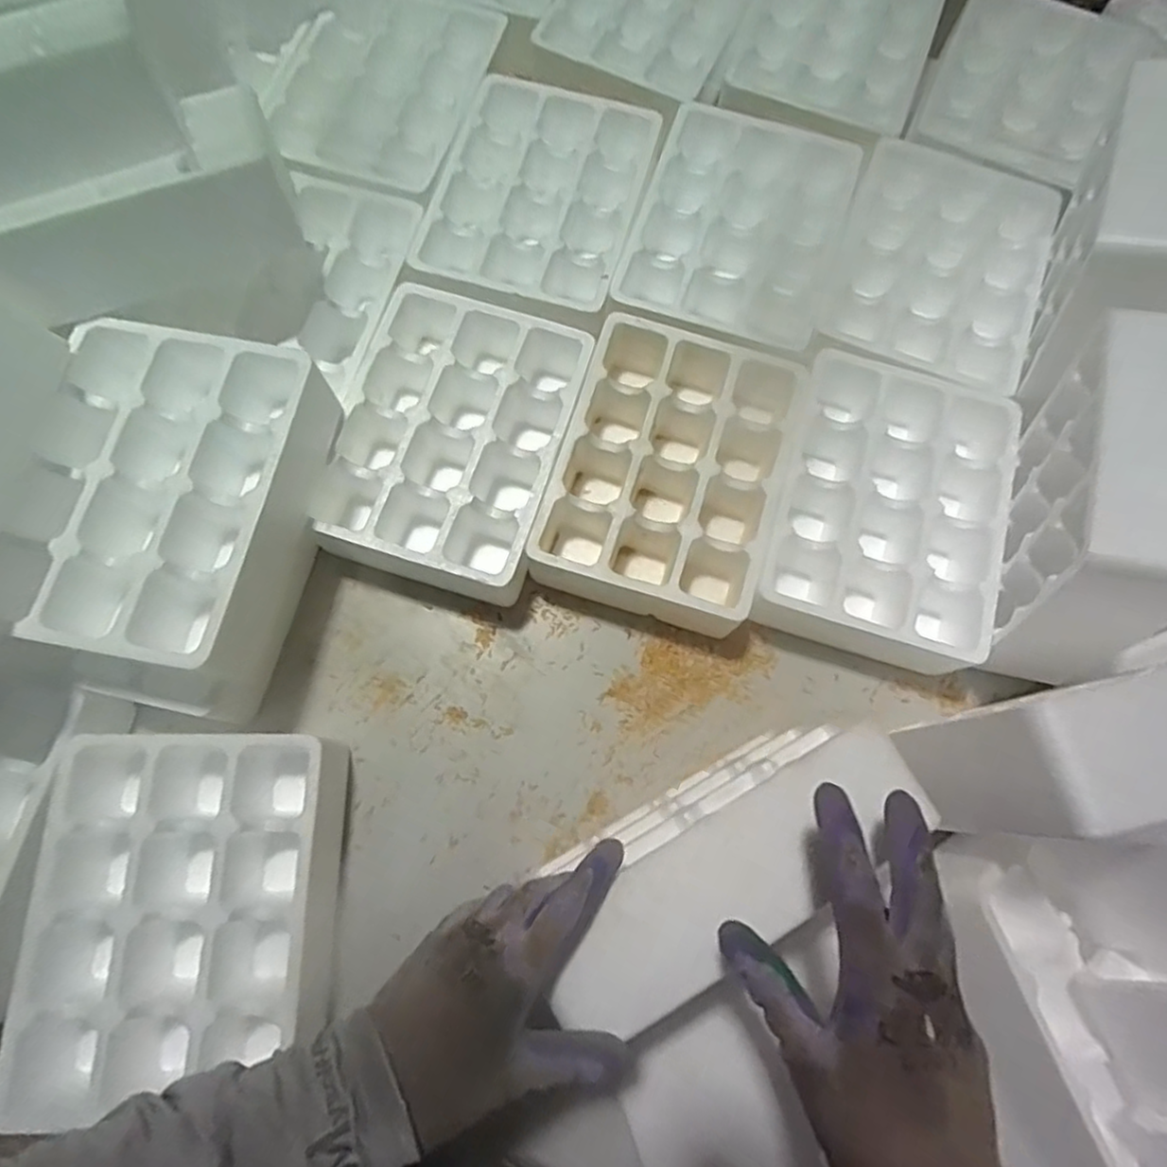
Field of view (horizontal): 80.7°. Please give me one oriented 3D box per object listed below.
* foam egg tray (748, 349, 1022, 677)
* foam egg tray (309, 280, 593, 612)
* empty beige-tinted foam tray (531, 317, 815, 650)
[{"bbox_3d":[0.255,-0.061,0.592,0.186,0.071,0.235,16,75,3],"label":"foam egg tray"},{"bbox_3d":[-0.108,-0.122,0.598,0.181,0.077,0.244,16,75,3],"label":"foam egg tray"},{"bbox_3d":[0.074,-0.095,0.598,0.180,0.070,0.235,17,75,4],"label":"empty beige-tinted foam tray"}]

